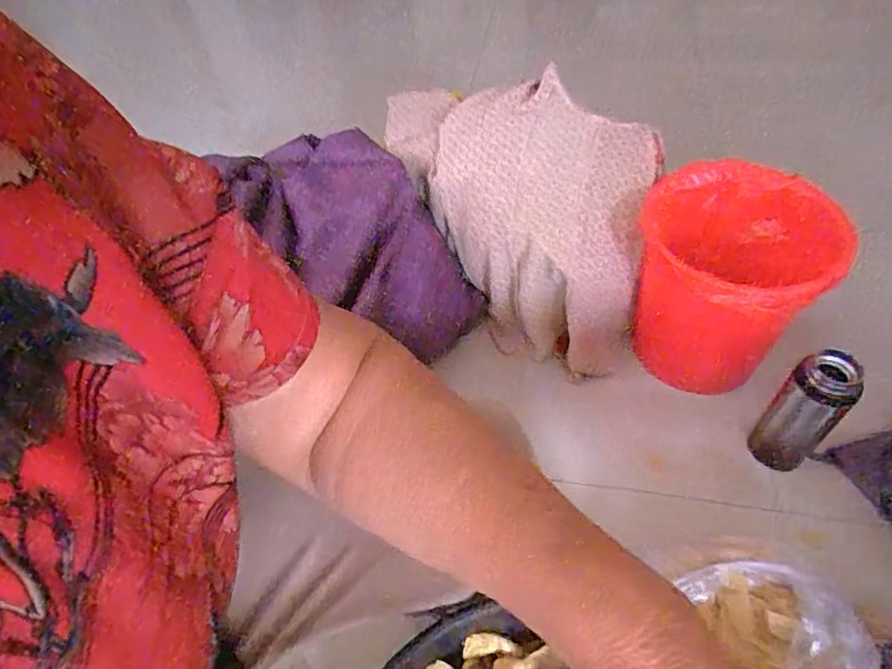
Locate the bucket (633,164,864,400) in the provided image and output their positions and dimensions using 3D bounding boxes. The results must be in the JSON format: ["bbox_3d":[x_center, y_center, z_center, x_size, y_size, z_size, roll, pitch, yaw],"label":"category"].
[{"bbox_3d":[0.407,-0.080,0.836,0.249,0.264,0.232,-3,51,4],"label":"bucket"}]

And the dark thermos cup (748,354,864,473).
[{"bbox_3d":[0.459,0.105,0.728,0.058,0.193,0.074,-38,58,-22],"label":"dark thermos cup"}]

